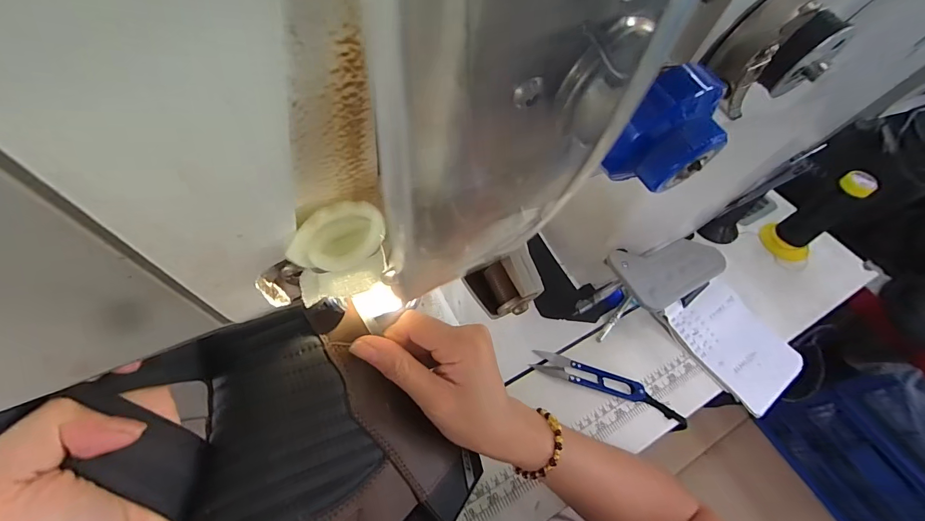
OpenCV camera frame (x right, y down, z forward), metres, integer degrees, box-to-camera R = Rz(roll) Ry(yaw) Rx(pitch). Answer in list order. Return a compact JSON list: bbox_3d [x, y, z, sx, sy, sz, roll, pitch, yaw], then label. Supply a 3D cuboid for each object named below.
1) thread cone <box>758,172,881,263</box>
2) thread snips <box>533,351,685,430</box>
[{"bbox_3d":[0.459,-0.059,0.504,0.054,0.129,0.058,-27,63,-21],"label":"thread cone"},{"bbox_3d":[0.156,0.133,0.414,0.165,0.007,0.027,21,58,9],"label":"thread snips"}]

